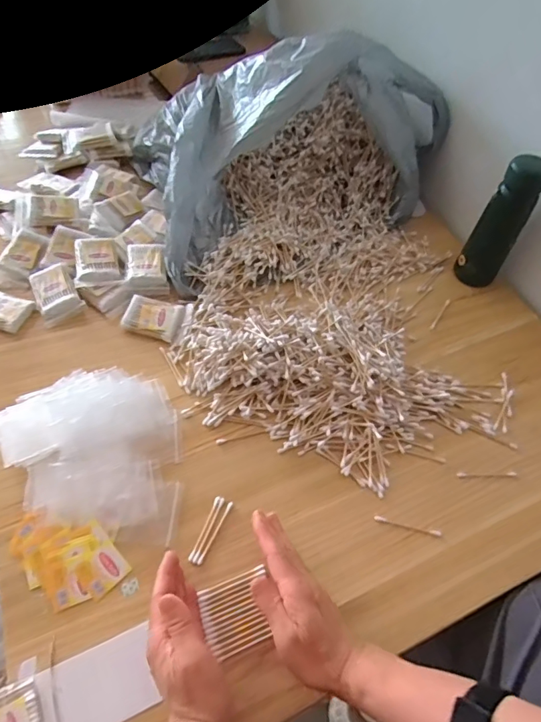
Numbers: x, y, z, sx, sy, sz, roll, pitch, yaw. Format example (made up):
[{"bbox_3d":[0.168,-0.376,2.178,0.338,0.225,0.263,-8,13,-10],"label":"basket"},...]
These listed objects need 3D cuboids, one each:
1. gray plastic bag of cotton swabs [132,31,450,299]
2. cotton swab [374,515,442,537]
[{"bbox_3d":[0.022,-0.336,0.717,0.455,0.172,0.355,-20,60,-16],"label":"gray plastic bag of cotton swabs"},{"bbox_3d":[0.145,0.175,0.495,0.070,0.007,0.006,14,57,5],"label":"cotton swab"}]

